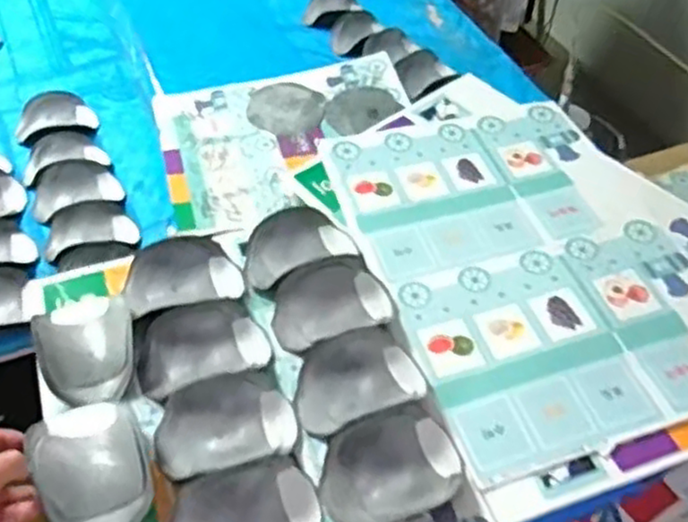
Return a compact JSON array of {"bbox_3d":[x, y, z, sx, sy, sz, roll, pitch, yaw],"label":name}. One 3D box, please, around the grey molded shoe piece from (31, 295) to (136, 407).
[{"bbox_3d":[-0.279,0.086,0.782,0.098,0.048,0.136,-18,53,-17],"label":"grey molded shoe piece"}]

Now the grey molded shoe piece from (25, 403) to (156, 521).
[{"bbox_3d":[-0.235,0.203,0.685,0.100,0.047,0.119,-18,53,-17],"label":"grey molded shoe piece"}]

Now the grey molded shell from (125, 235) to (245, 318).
[{"bbox_3d":[-0.194,0.014,0.861,0.131,0.035,0.083,-14,52,-13],"label":"grey molded shell"}]

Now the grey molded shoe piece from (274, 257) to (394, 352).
[{"bbox_3d":[-0.014,0.050,0.838,0.139,0.043,0.094,-9,51,-10],"label":"grey molded shoe piece"}]

